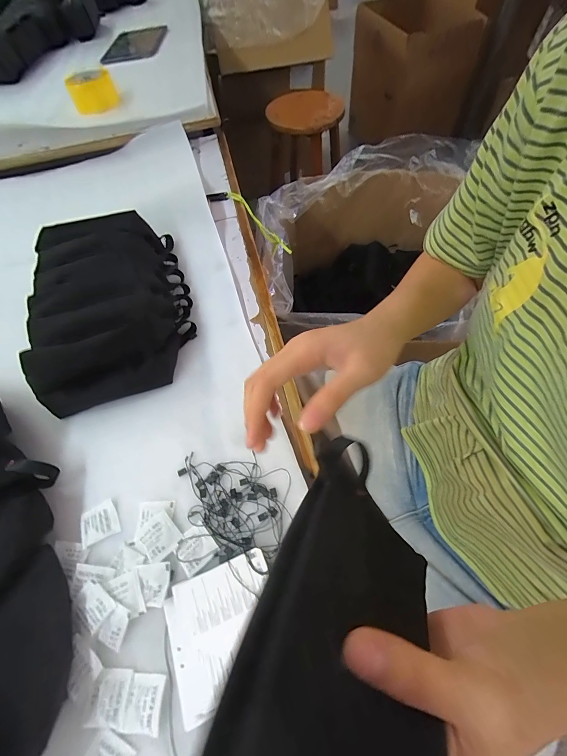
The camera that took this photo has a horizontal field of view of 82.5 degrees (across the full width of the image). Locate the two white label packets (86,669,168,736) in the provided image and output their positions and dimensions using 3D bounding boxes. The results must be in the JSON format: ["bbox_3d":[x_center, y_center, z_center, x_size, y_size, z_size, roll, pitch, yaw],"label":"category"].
[{"bbox_3d":[-0.139,0.284,0.285,0.066,0.008,0.040,4,60,2],"label":"two white label packets"}]

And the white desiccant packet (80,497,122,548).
[{"bbox_3d":[-0.207,0.162,0.363,0.040,0.004,0.039,-27,62,-10],"label":"white desiccant packet"}]

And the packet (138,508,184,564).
[{"bbox_3d":[-0.132,0.169,0.346,0.036,0.007,0.039,-41,65,-17],"label":"packet"}]

